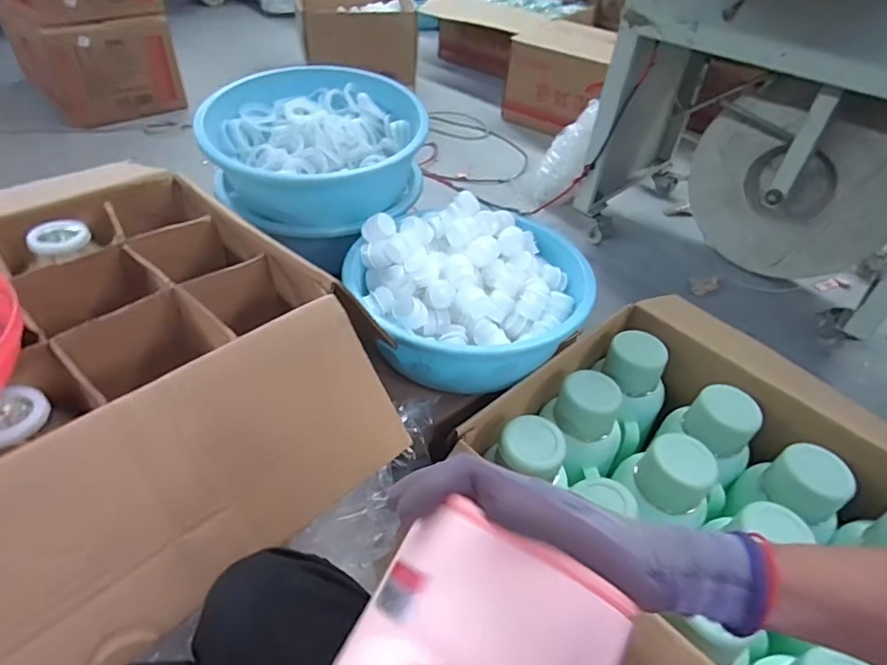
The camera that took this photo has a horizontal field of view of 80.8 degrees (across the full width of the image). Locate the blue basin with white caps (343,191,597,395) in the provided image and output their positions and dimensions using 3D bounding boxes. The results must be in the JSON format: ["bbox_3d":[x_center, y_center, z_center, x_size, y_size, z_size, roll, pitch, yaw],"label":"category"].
[{"bbox_3d":[0.036,-0.069,0.791,0.354,0.128,0.301,6,43,0],"label":"blue basin with white caps"}]

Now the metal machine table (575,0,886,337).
[{"bbox_3d":[0.782,-0.463,1.228,0.653,0.700,0.817,-24,51,-28],"label":"metal machine table"}]

